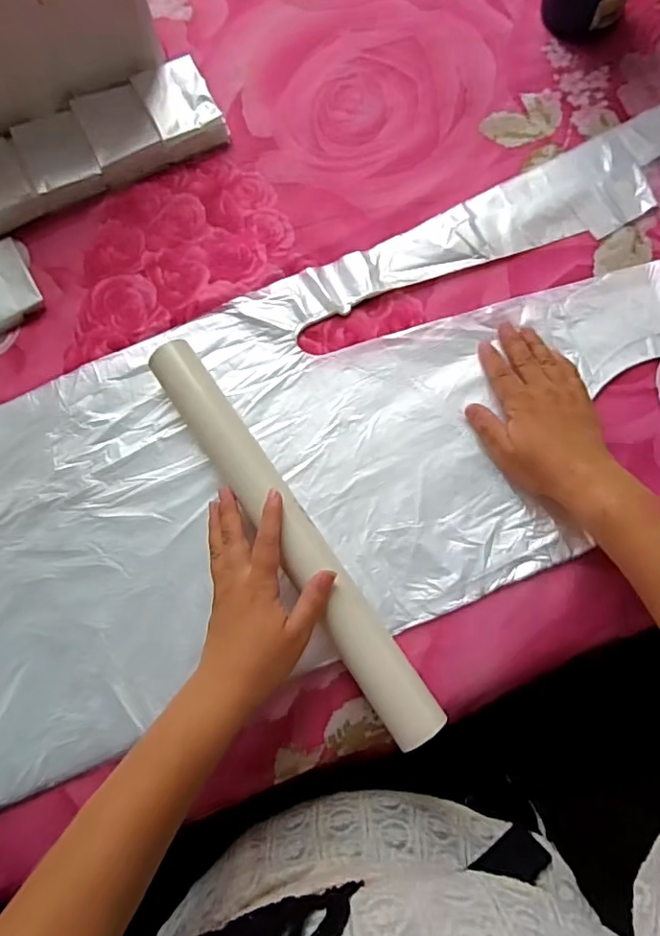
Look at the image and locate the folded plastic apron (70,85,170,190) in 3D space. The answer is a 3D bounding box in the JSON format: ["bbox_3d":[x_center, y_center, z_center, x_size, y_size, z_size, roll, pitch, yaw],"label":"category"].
[{"bbox_3d":[-0.203,-0.327,0.559,0.065,0.022,0.086,-22,75,-2],"label":"folded plastic apron"}]

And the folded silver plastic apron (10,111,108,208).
[{"bbox_3d":[-0.259,-0.297,0.548,0.061,0.020,0.081,-25,75,-3],"label":"folded silver plastic apron"}]

